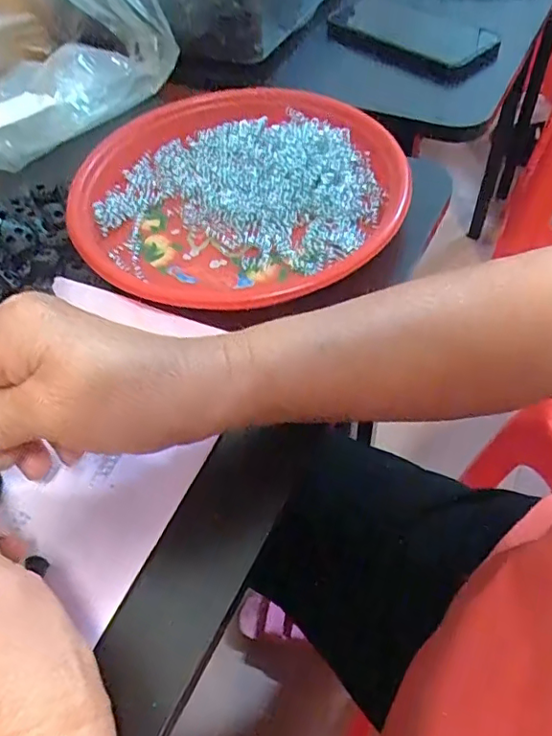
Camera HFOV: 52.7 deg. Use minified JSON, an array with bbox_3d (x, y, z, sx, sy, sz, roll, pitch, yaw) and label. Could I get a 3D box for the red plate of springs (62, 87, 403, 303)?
[{"bbox_3d":[-0.040,-0.133,0.412,0.240,0.026,0.225,-2,54,3],"label":"red plate of springs"}]

